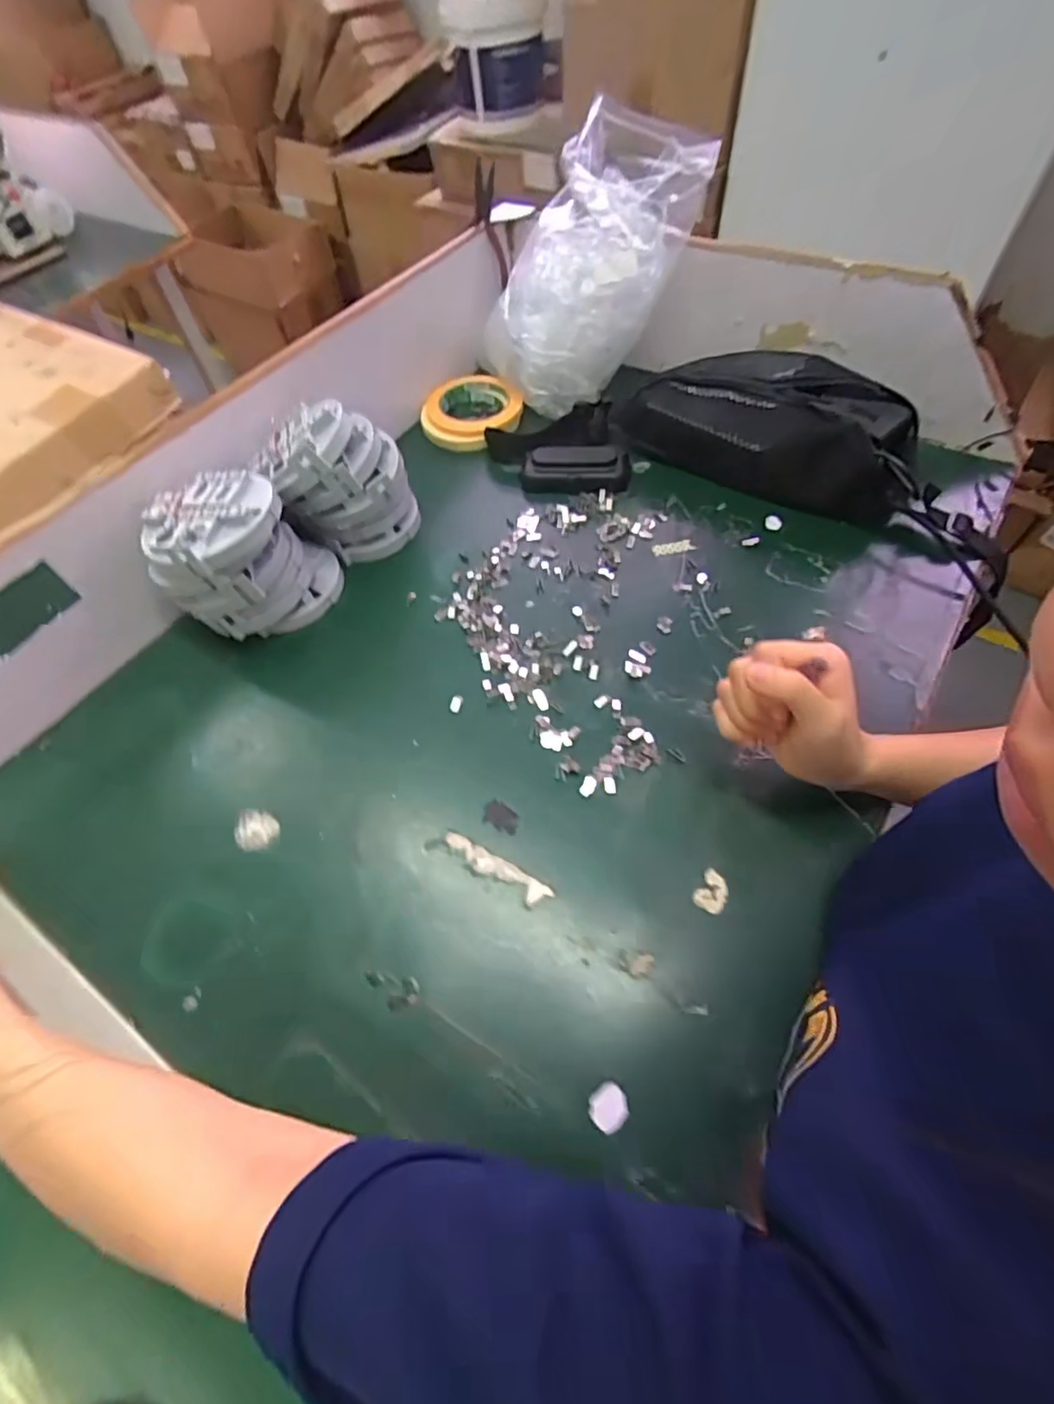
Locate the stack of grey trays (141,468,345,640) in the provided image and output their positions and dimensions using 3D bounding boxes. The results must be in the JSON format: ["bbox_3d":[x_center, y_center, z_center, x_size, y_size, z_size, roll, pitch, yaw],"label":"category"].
[{"bbox_3d":[-0.228,-0.120,0.494,0.109,0.111,0.107,-3,57,2],"label":"stack of grey trays"}]

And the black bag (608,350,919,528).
[{"bbox_3d":[0.226,-0.262,0.567,0.268,0.090,0.109,30,64,21],"label":"black bag"}]

